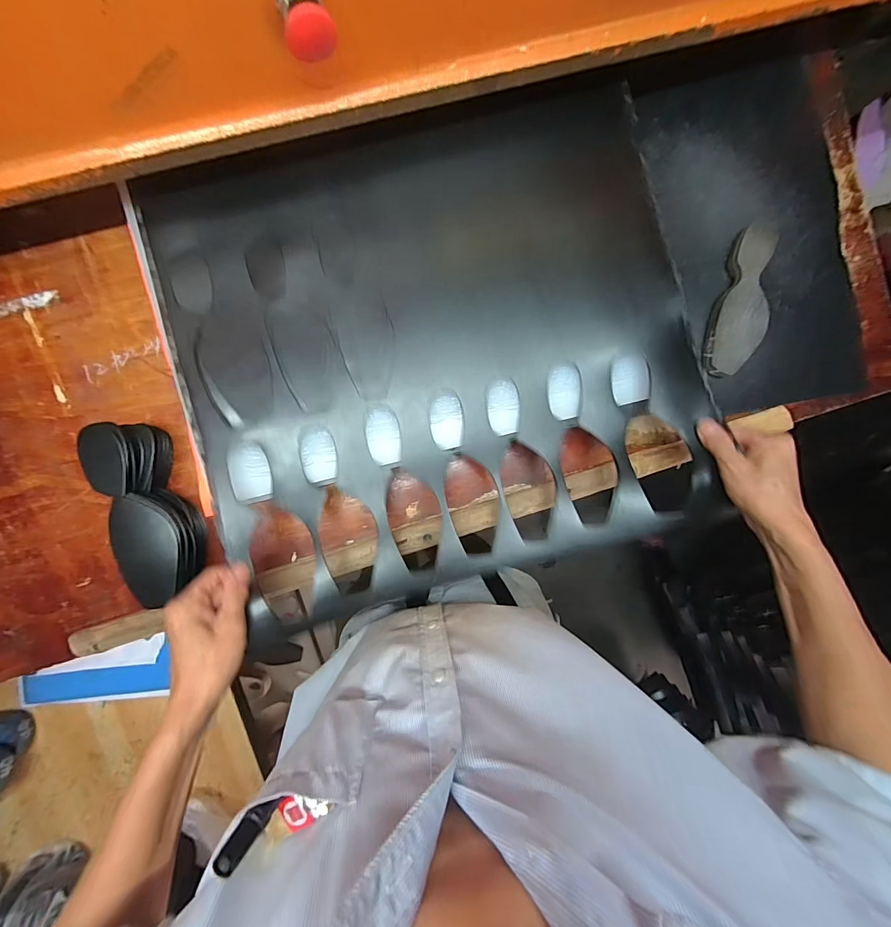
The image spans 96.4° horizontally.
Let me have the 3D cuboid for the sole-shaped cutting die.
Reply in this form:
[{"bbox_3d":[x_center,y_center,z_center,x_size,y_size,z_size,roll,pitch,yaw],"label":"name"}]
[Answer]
[{"bbox_3d":[0.405,-0.216,0.543,0.067,0.035,0.200,17,91,-6],"label":"sole-shaped cutting die"}]

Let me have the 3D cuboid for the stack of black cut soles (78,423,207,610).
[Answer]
[{"bbox_3d":[-0.340,0.056,0.466,0.063,0.081,0.208,-19,94,-4],"label":"stack of black cut soles"}]

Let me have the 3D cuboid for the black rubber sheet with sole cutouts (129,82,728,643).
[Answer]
[{"bbox_3d":[0.003,-0.127,0.457,0.567,0.046,0.504,-16,93,-4],"label":"black rubber sheet with sole cutouts"}]

